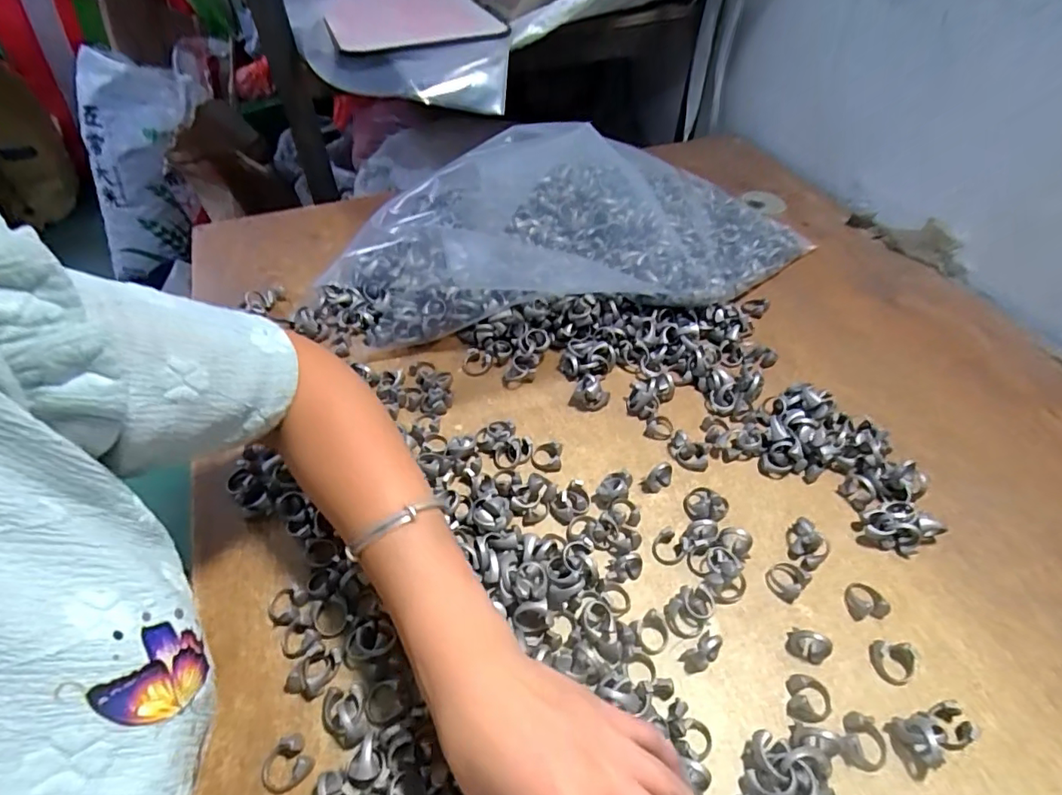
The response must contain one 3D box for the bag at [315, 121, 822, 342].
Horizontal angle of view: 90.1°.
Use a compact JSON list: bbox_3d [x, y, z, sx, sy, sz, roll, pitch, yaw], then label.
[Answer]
[{"bbox_3d":[0.050,-0.192,0.556,0.516,0.146,0.239,-7,51,-7],"label":"bag"}]

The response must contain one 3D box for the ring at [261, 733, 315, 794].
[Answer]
[{"bbox_3d":[-0.137,0.204,0.294,0.026,0.010,0.025,1,50,-1],"label":"ring"}]

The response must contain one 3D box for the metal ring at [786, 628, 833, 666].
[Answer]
[{"bbox_3d":[0.177,0.157,0.335,0.023,0.015,0.016,21,53,16],"label":"metal ring"}]

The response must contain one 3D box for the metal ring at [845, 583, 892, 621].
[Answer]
[{"bbox_3d":[0.227,0.137,0.359,0.025,0.009,0.024,1,50,-1],"label":"metal ring"}]

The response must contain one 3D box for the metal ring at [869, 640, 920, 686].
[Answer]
[{"bbox_3d":[0.229,0.167,0.333,0.026,0.010,0.023,9,50,6],"label":"metal ring"}]

